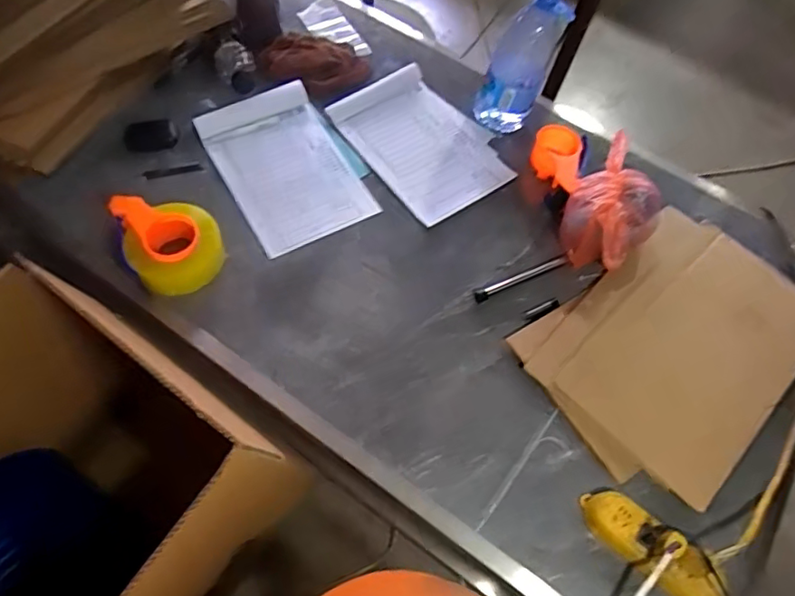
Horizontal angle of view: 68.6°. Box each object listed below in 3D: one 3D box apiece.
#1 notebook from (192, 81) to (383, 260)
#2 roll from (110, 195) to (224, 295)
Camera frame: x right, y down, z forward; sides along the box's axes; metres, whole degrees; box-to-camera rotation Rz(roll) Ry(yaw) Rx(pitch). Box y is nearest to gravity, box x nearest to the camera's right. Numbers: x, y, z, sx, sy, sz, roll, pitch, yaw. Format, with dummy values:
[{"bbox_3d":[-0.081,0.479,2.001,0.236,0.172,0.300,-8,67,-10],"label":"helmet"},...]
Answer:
[{"bbox_3d":[-0.193,-0.228,1.000,0.204,0.030,0.311,-27,68,-16],"label":"notebook"},{"bbox_3d":[-0.340,-0.093,0.886,0.133,0.069,0.164,-23,67,-14],"label":"roll"}]

